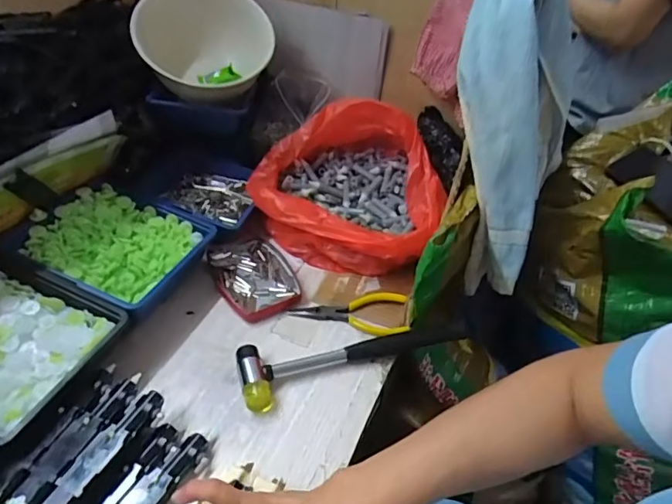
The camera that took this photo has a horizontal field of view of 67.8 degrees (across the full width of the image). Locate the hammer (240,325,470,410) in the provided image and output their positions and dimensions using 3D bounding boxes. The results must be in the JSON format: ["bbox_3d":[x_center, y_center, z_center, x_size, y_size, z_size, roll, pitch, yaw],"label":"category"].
[{"bbox_3d":[0.029,0.096,0.496,0.246,0.022,0.060,-11,42,-17],"label":"hammer"}]

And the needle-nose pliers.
[{"bbox_3d":[0.014,0.062,0.534,0.124,0.011,0.054,3,40,-1],"label":"needle-nose pliers"}]

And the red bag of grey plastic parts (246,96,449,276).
[{"bbox_3d":[0.018,-0.093,0.631,0.231,0.129,0.208,15,41,13],"label":"red bag of grey plastic parts"}]

